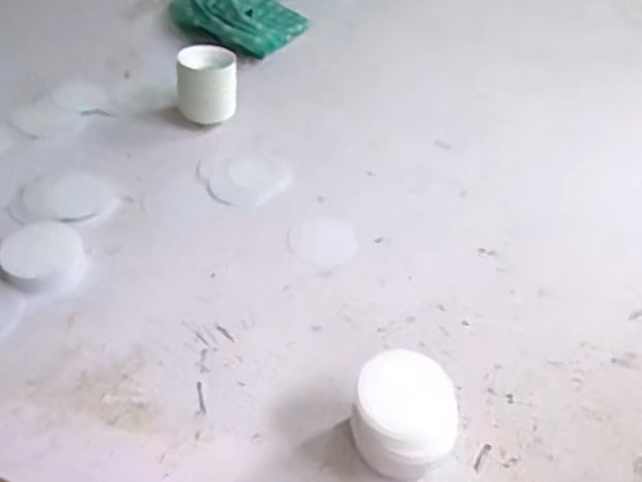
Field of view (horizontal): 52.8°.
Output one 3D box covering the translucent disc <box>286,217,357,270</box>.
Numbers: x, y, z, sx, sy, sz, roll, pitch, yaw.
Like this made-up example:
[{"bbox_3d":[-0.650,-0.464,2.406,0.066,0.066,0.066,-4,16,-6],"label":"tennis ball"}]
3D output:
[{"bbox_3d":[0.003,-0.001,0.577,0.060,0.004,0.062,4,45,-4],"label":"translucent disc"}]

